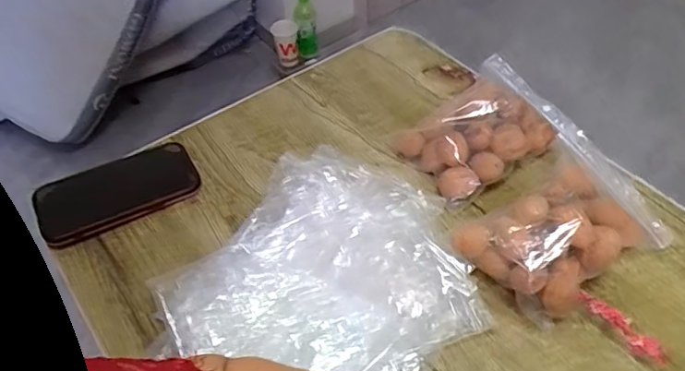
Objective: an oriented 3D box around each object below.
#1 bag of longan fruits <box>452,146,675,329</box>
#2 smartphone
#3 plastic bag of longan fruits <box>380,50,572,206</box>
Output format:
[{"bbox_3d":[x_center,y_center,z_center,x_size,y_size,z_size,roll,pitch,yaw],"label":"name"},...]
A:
[{"bbox_3d":[0.212,0.043,0.521,0.191,0.066,0.105,-27,53,-19],"label":"bag of longan fruits"},{"bbox_3d":[-0.240,0.005,0.591,0.162,0.020,0.083,-23,52,-16],"label":"smartphone"},{"bbox_3d":[0.163,-0.068,0.623,0.198,0.045,0.130,-34,55,-24],"label":"plastic bag of longan fruits"}]

